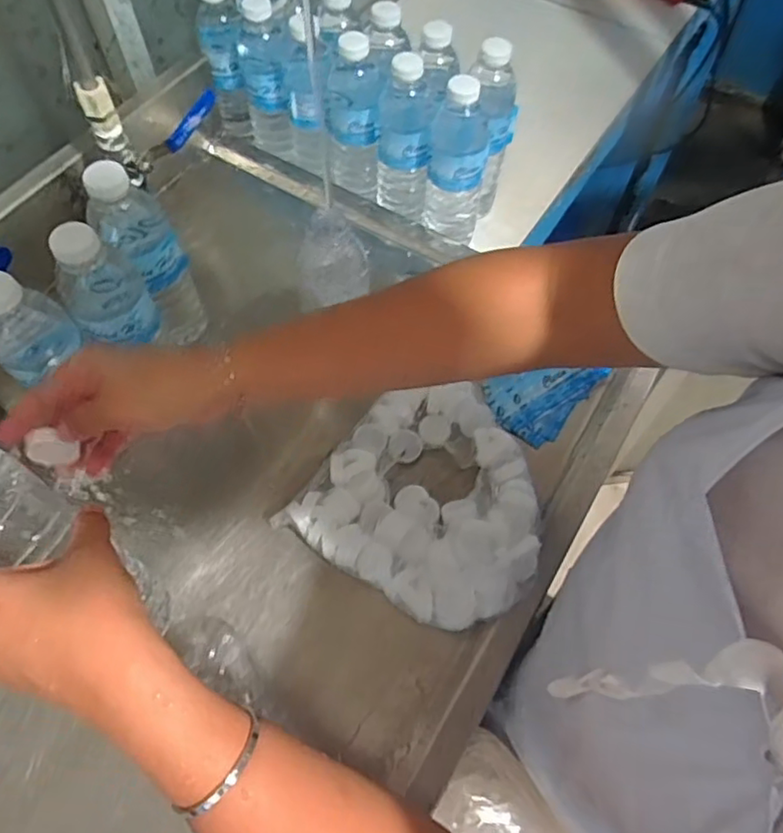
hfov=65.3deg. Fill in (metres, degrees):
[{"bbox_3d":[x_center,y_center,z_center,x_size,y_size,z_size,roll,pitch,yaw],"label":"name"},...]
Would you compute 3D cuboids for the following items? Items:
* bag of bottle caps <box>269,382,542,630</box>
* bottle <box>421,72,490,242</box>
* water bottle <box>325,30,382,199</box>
[{"bbox_3d":[0.041,0.071,0.545,0.201,0.044,0.203,33,66,16],"label":"bag of bottle caps"},{"bbox_3d":[0.068,-0.261,0.656,0.061,0.200,0.053,5,62,2],"label":"bottle"},{"bbox_3d":[-0.040,-0.323,0.662,0.059,0.156,0.067,-3,62,-3],"label":"water bottle"}]

